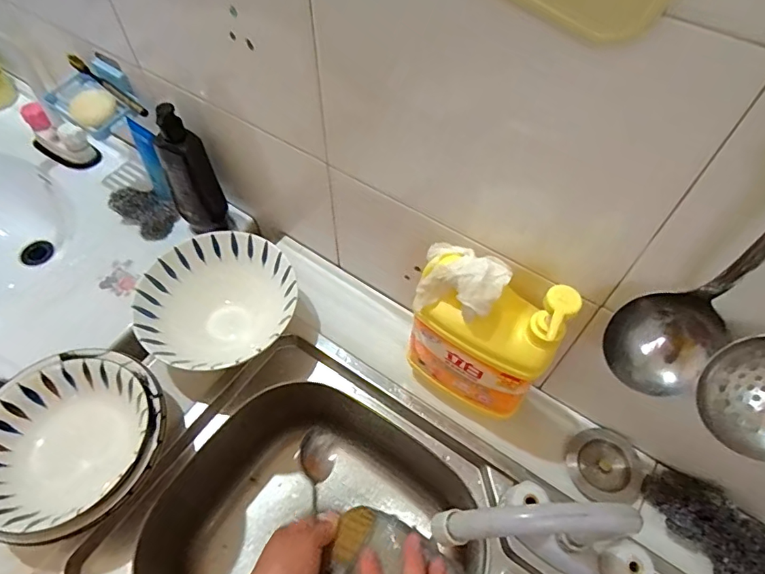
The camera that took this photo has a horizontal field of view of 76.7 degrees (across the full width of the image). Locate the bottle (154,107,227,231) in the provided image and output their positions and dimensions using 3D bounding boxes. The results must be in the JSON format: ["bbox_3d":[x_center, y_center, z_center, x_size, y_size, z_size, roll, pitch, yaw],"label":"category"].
[{"bbox_3d":[-0.284,-0.164,0.707,0.068,0.204,0.045,18,59,11],"label":"bottle"}]

